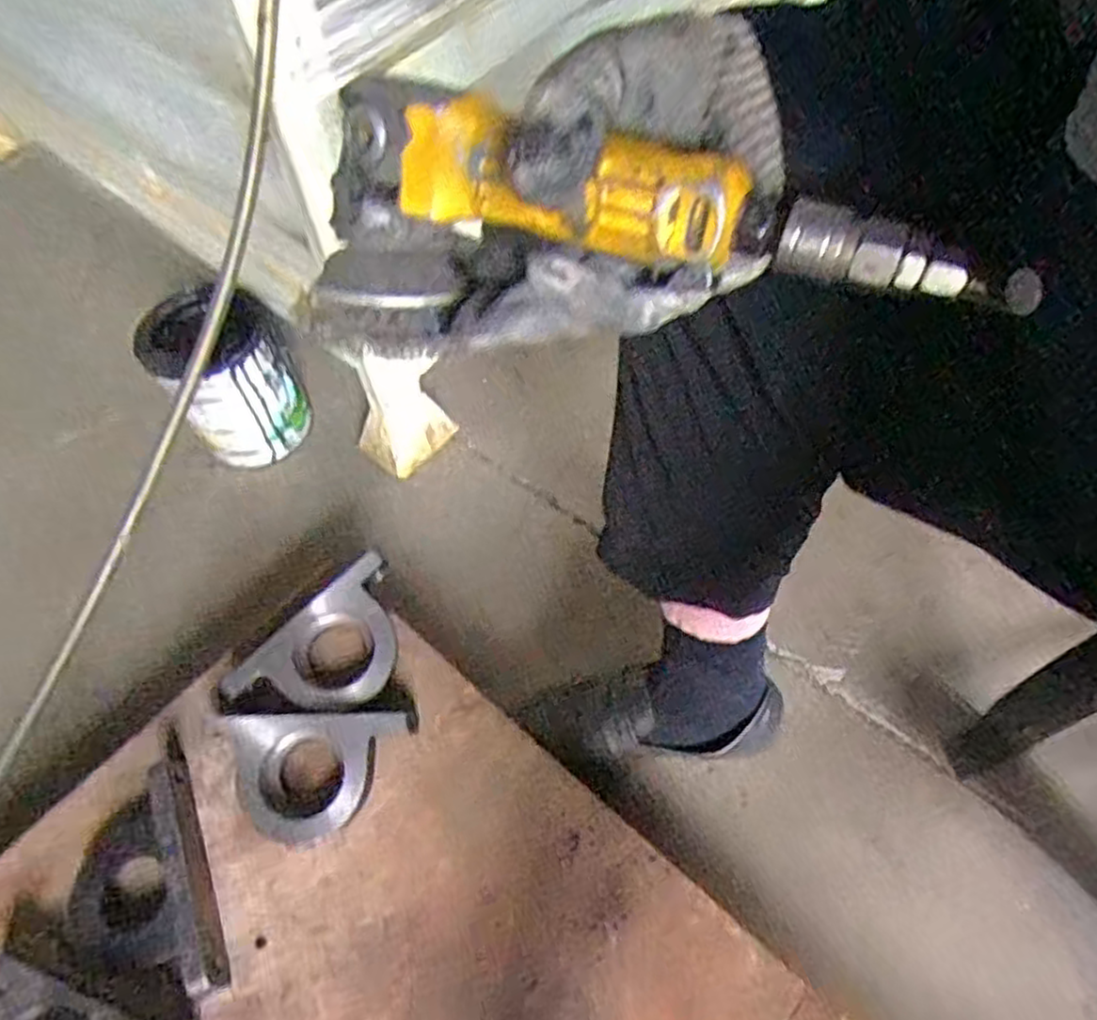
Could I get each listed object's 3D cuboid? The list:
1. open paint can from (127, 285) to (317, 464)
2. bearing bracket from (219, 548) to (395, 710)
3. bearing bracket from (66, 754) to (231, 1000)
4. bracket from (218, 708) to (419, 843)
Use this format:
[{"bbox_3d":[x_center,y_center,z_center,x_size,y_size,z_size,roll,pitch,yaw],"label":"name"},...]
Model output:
[{"bbox_3d":[-0.343,-0.141,0.782,0.121,0.155,0.123,-2,60,4],"label":"open paint can"},{"bbox_3d":[-0.166,0.114,0.568,0.084,0.043,0.146,38,67,20],"label":"bearing bracket"},{"bbox_3d":[-0.279,0.262,0.498,0.086,0.029,0.150,-22,62,-11],"label":"bearing bracket"},{"bbox_3d":[-0.170,0.192,0.526,0.141,0.043,0.091,-3,60,0],"label":"bracket"}]

